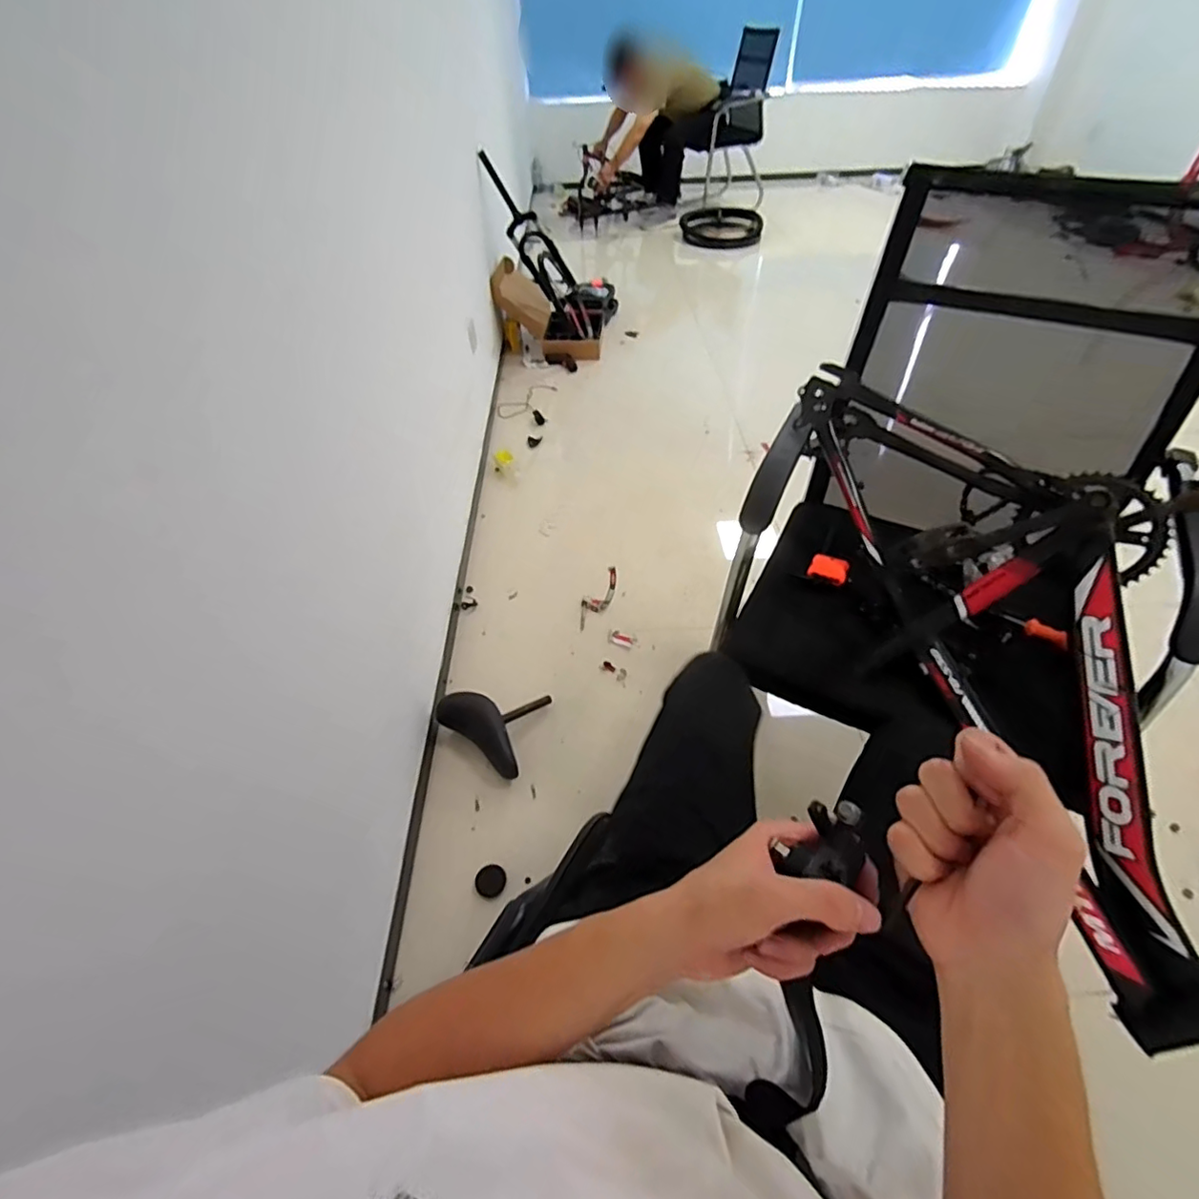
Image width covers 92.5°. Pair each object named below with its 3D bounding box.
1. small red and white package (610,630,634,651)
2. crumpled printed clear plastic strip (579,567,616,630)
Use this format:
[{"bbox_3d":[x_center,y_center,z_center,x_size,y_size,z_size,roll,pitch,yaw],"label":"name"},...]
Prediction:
[{"bbox_3d":[0.057,0.102,1.445,0.062,0.011,0.039,24,52,23],"label":"small red and white package"},{"bbox_3d":[-0.002,-0.004,1.544,0.066,0.015,0.226,20,51,20],"label":"crumpled printed clear plastic strip"}]

